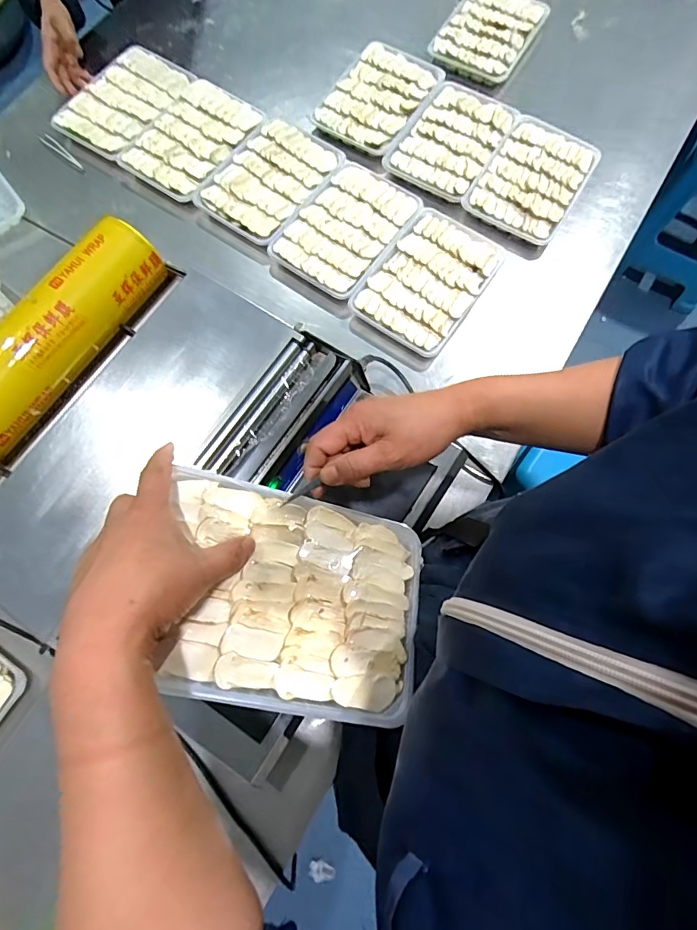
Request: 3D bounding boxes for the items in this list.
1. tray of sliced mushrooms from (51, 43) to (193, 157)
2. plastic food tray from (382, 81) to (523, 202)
[{"bbox_3d":[-0.395,-0.644,0.833,0.157,0.030,0.227,35,78,10],"label":"tray of sliced mushrooms"},{"bbox_3d":[0.176,-0.554,0.796,0.154,0.031,0.235,28,76,9],"label":"plastic food tray"}]

